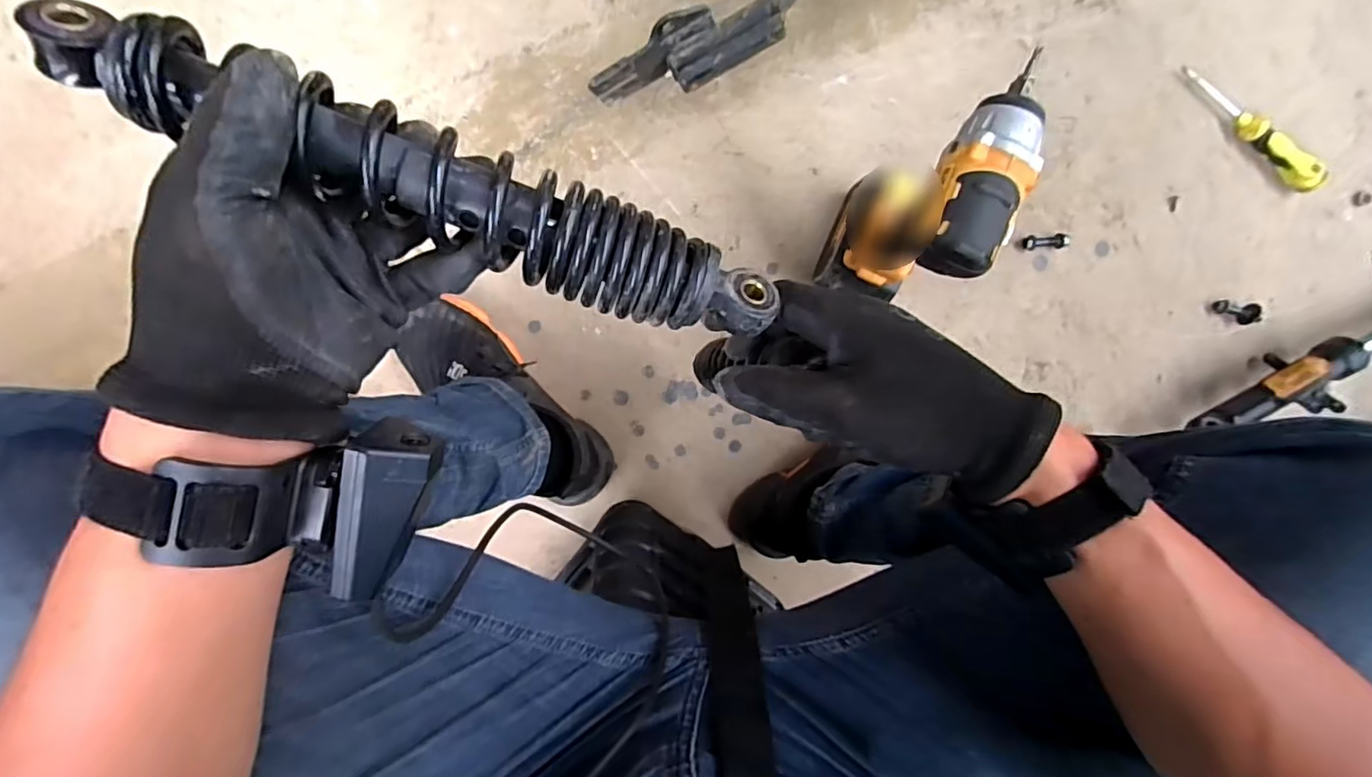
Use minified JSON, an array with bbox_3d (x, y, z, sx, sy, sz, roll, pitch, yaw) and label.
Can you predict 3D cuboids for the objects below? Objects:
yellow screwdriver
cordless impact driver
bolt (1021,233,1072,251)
[{"bbox_3d":[0.647,-0.293,0.675,0.201,0.040,0.028,35,91,-6],"label":"yellow screwdriver"},{"bbox_3d":[0.207,-0.163,0.534,0.076,0.269,0.156,17,93,-6],"label":"cordless impact driver"},{"bbox_3d":[0.407,-0.165,0.672,0.052,0.015,0.016,-5,95,-4],"label":"bolt"}]

